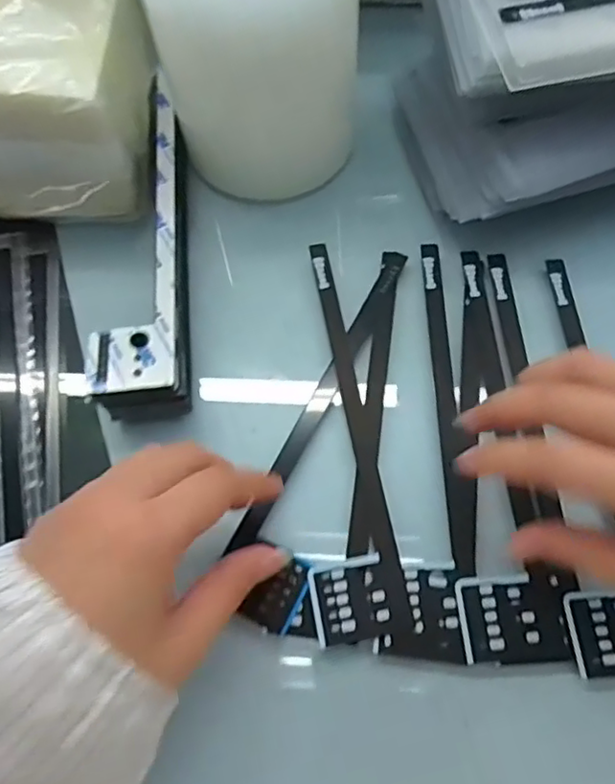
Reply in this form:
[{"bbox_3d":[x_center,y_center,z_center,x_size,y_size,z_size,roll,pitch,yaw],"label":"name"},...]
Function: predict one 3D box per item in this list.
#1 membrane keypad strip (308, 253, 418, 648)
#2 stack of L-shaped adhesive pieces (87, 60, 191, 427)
[{"bbox_3d":[0.035,0.018,0.333,0.046,0.004,0.215,5,66,4],"label":"membrane keypad strip"},{"bbox_3d":[-0.094,-0.087,0.367,0.046,0.038,0.212,-5,66,0],"label":"stack of L-shaped adhesive pieces"}]

